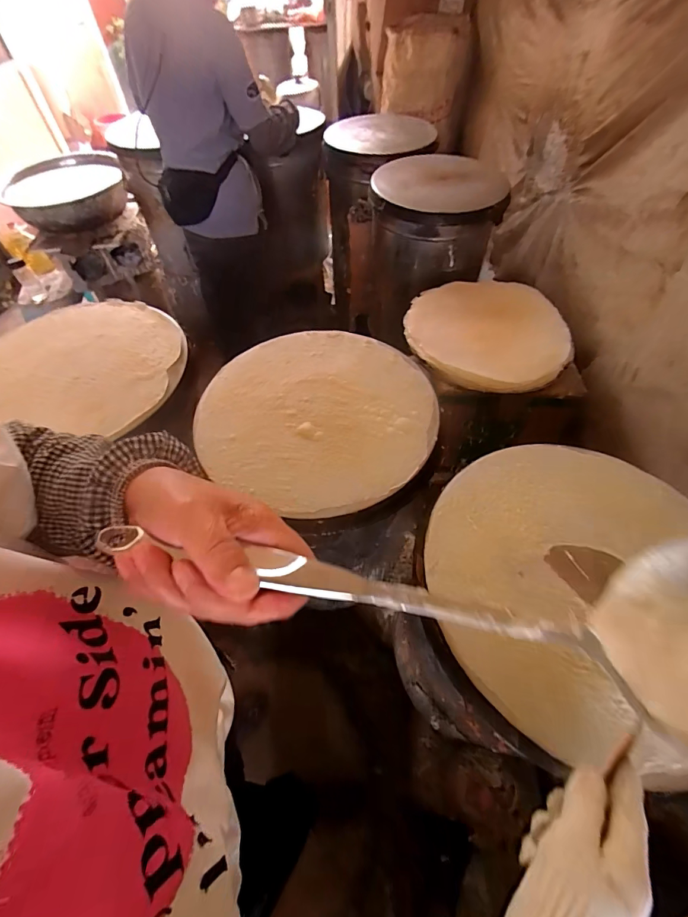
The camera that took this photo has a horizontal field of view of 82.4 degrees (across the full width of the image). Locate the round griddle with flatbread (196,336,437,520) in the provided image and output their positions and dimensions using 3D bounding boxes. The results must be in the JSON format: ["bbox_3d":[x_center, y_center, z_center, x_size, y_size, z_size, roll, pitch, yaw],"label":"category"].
[{"bbox_3d":[-0.043,-0.080,0.637,0.375,0.027,0.364,-11,56,-5],"label":"round griddle with flatbread"}]

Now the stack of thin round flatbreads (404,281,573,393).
[{"bbox_3d":[0.358,-0.330,0.999,0.398,0.049,0.392,4,54,2],"label":"stack of thin round flatbreads"}]

